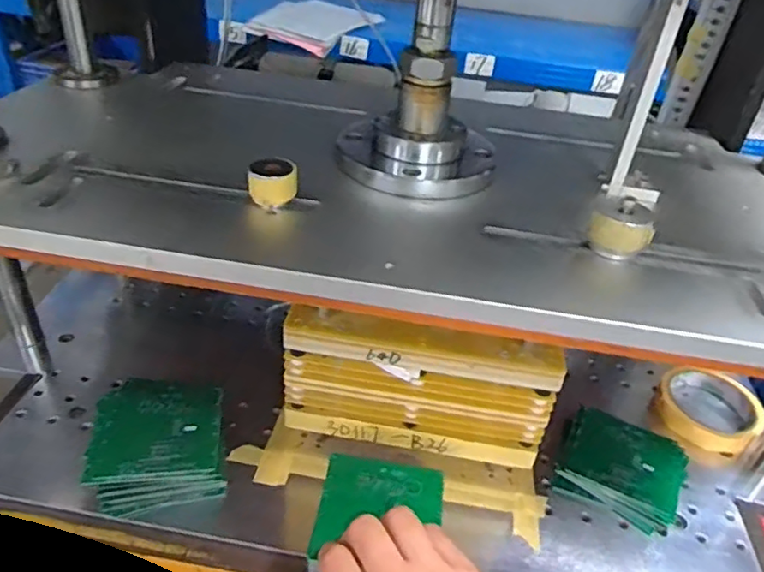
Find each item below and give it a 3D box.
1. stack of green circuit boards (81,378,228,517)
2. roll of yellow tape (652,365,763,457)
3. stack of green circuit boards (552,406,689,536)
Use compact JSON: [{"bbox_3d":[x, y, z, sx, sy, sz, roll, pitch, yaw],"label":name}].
[{"bbox_3d":[-0.173,0.121,0.468,0.094,0.046,0.093,-4,38,-13],"label":"stack of green circuit boards"},{"bbox_3d":[0.312,0.117,0.574,0.090,0.029,0.090,4,37,-3],"label":"roll of yellow tape"},{"bbox_3d":[0.202,0.150,0.505,0.097,0.020,0.091,22,40,20],"label":"stack of green circuit boards"}]

